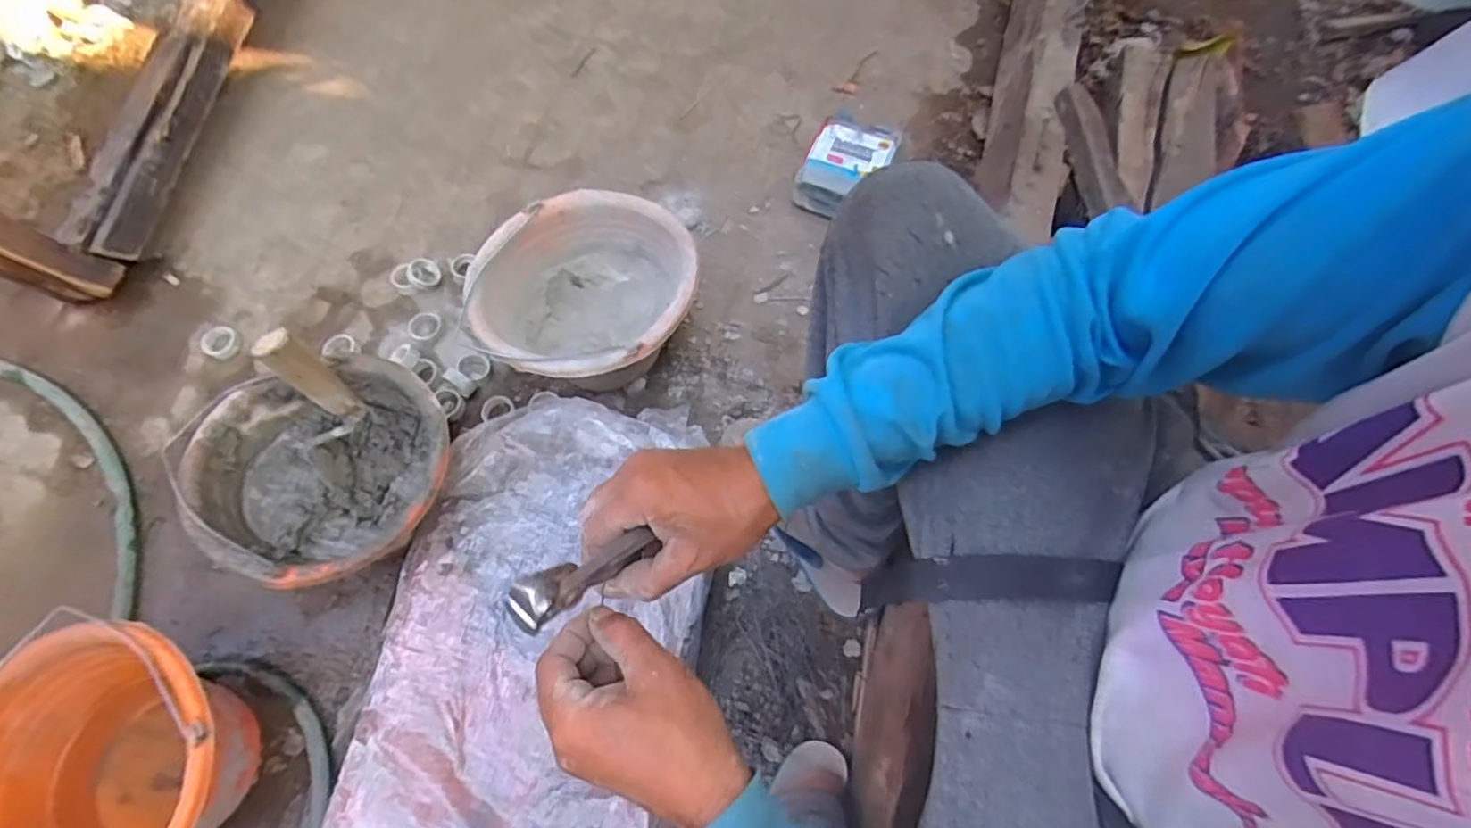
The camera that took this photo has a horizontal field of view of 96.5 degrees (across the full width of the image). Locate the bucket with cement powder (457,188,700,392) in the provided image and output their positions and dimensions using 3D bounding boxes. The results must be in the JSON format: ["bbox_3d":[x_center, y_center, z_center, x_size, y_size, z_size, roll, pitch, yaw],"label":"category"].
[{"bbox_3d":[-0.183,-0.135,0.828,0.253,0.137,0.240,0,67,0],"label":"bucket with cement powder"}]

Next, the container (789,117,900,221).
[{"bbox_3d":[0.168,-0.371,1.012,0.125,0.079,0.132,22,68,7],"label":"container"}]

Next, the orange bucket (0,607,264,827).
[{"bbox_3d":[-0.590,0.340,0.636,0.245,0.163,0.236,1,67,-2],"label":"orange bucket"}]

